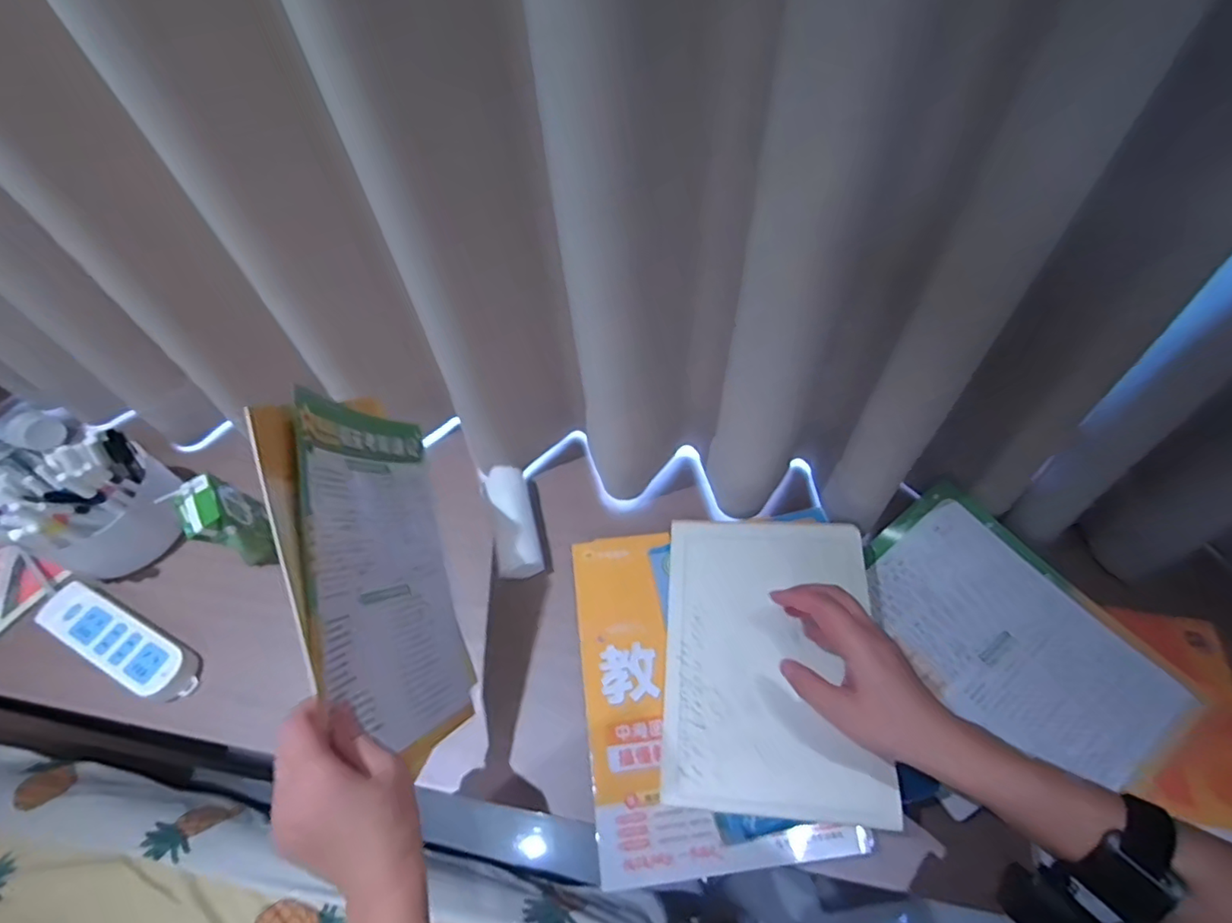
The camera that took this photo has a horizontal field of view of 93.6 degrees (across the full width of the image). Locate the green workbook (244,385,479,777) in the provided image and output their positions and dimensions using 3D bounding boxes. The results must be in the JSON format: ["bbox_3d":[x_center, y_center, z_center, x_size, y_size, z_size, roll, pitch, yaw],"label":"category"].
[{"bbox_3d":[-0.187,0.094,0.465,0.020,0.213,0.290,-13,93,7],"label":"green workbook"}]

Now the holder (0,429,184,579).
[{"bbox_3d":[-0.584,0.047,0.643,0.123,0.157,0.150,23,61,19],"label":"holder"}]

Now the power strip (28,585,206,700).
[{"bbox_3d":[-0.526,0.190,0.613,0.207,0.037,0.055,20,60,17],"label":"power strip"}]

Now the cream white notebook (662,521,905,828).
[{"bbox_3d":[0.136,0.168,0.514,0.179,0.014,0.248,-2,59,13],"label":"cream white notebook"}]

